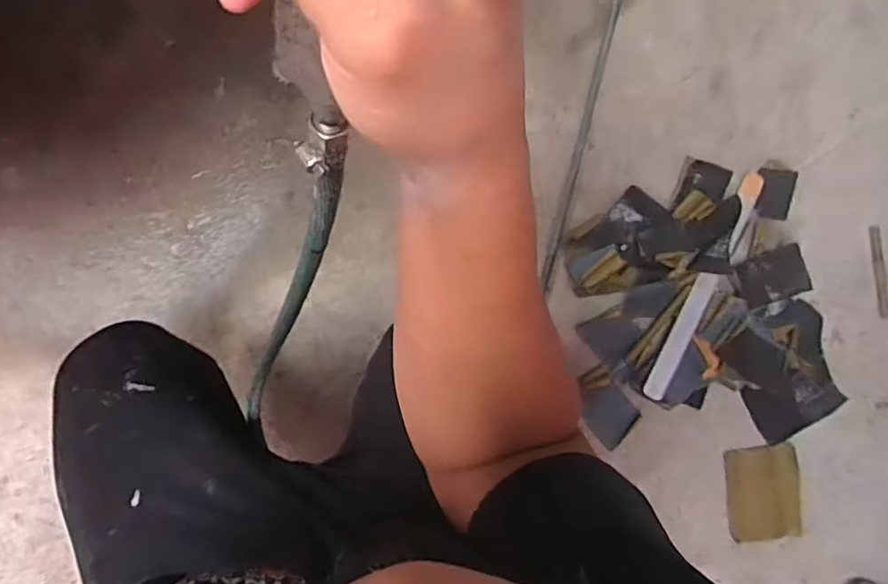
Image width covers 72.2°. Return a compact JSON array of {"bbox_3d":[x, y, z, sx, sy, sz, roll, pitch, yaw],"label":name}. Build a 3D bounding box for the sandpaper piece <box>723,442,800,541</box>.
[{"bbox_3d":[0.488,0.304,0.922,0.119,0.011,0.140,-5,91,-7],"label":"sandpaper piece"}]

